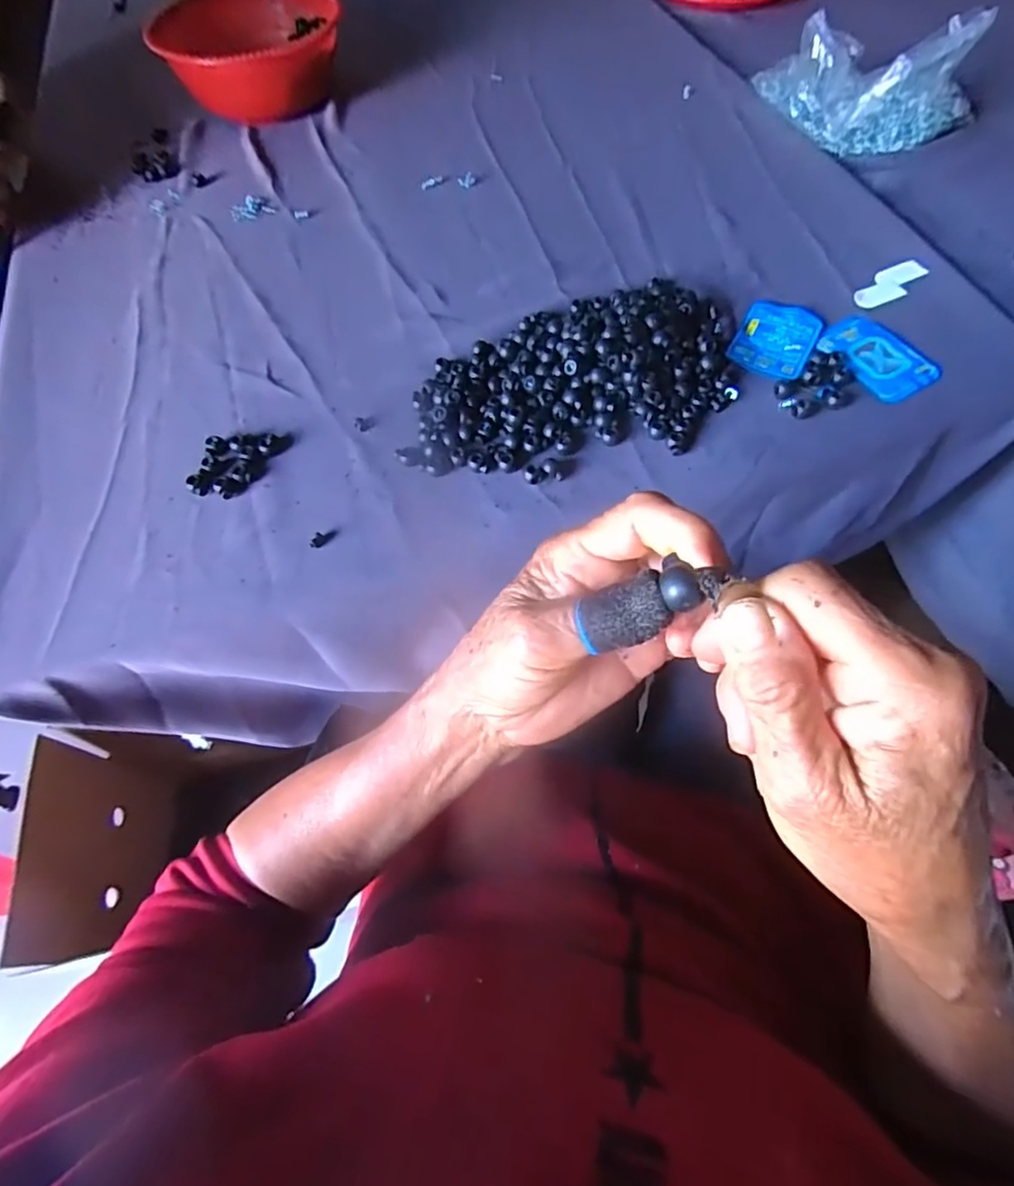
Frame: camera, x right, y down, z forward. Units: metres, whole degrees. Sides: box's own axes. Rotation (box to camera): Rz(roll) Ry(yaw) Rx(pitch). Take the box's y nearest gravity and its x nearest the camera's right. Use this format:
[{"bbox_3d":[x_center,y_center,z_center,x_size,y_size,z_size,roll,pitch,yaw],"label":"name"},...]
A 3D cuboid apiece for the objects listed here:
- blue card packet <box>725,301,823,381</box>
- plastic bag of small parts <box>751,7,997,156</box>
[{"bbox_3d":[0.241,-0.229,0.544,0.065,0.005,0.096,23,63,15],"label":"blue card packet"},{"bbox_3d":[0.414,-0.595,0.689,0.248,0.099,0.141,21,63,13],"label":"plastic bag of small parts"}]

